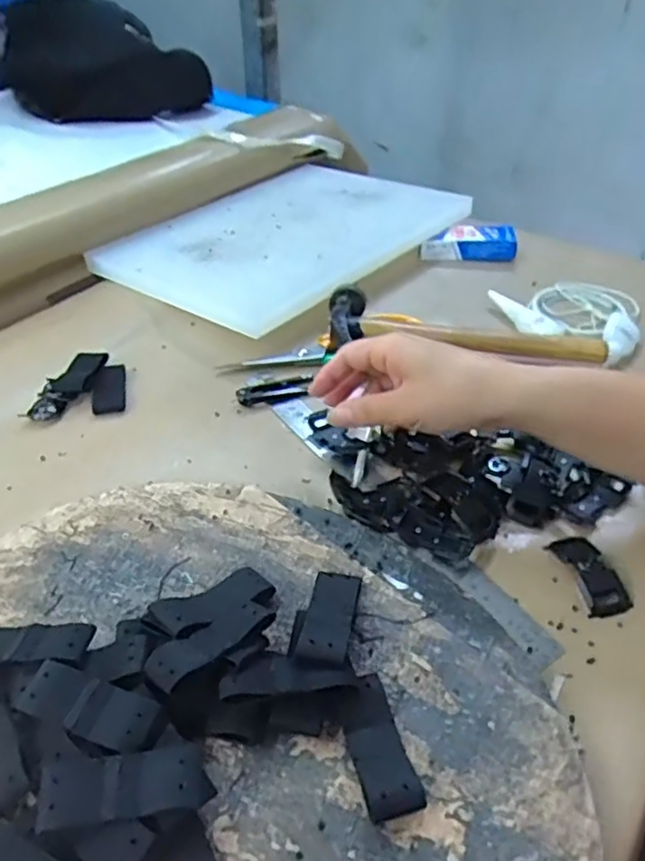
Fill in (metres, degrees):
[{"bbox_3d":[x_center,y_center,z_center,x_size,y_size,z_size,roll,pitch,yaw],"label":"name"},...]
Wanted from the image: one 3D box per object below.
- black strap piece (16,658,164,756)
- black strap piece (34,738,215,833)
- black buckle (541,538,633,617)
[{"bbox_3d":[-0.108,0.126,0.304,0.066,0.007,0.025,14,43,16],"label":"black strap piece"},{"bbox_3d":[-0.082,0.145,0.276,0.070,0.008,0.029,-8,46,-1],"label":"black strap piece"},{"bbox_3d":[0.159,0.082,0.395,0.028,0.012,0.058,-9,42,-10],"label":"black buckle"}]

